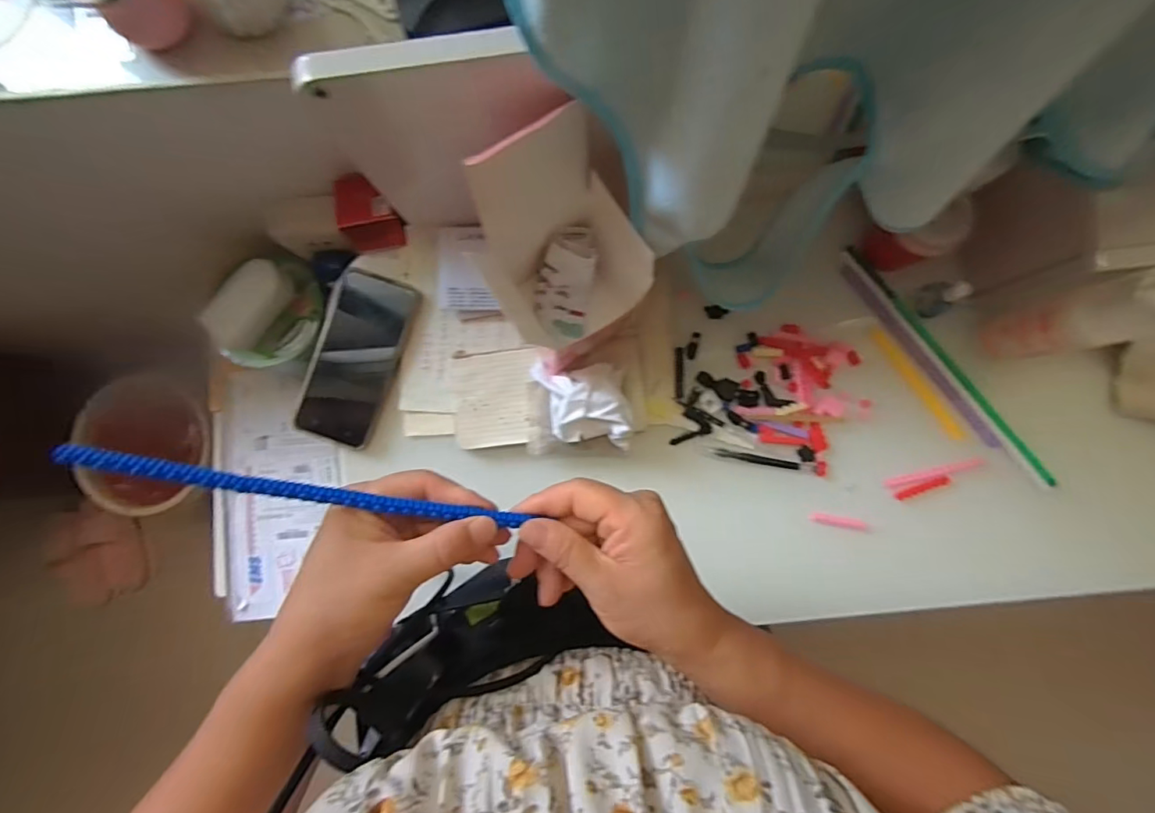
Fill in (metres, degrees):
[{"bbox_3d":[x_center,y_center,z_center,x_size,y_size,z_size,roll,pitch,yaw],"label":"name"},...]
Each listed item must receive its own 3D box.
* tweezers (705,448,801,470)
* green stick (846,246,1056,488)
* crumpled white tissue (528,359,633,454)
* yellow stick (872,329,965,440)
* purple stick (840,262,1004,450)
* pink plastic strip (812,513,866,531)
[{"bbox_3d":[0.165,0.049,0.479,0.086,0.006,0.009,10,87,3],"label":"tweezers"},{"bbox_3d":[0.344,-0.040,0.471,0.011,0.008,0.276,-38,86,0],"label":"green stick"},{"bbox_3d":[0.001,0.002,0.455,0.089,0.052,0.078,1,87,2],"label":"crumpled white tissue"},{"bbox_3d":[0.314,-0.020,0.470,0.012,0.005,0.124,-36,86,0],"label":"yellow stick"},{"bbox_3d":[0.318,-0.048,0.474,0.012,0.004,0.212,-38,86,0],"label":"purple stick"},{"bbox_3d":[0.245,0.108,0.475,0.054,0.011,0.010,9,87,2],"label":"pink plastic strip"}]

